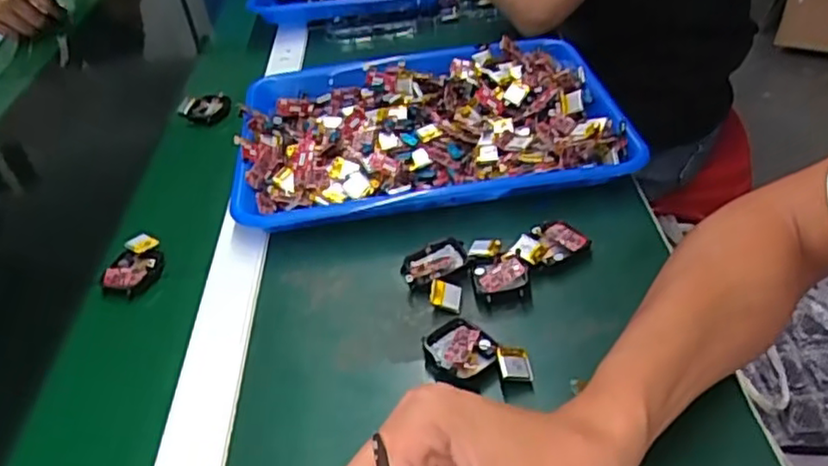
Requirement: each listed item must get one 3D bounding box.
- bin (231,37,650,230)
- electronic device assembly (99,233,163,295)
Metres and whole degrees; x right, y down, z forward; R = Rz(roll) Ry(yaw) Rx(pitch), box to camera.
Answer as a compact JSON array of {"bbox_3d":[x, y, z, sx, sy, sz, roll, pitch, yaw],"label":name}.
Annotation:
[{"bbox_3d":[0.010,-0.102,0.619,0.328,0.048,0.248,-9,39,-2],"label":"bin"},{"bbox_3d":[-0.215,0.025,0.523,0.040,0.022,0.048,11,43,22],"label":"electronic device assembly"}]

